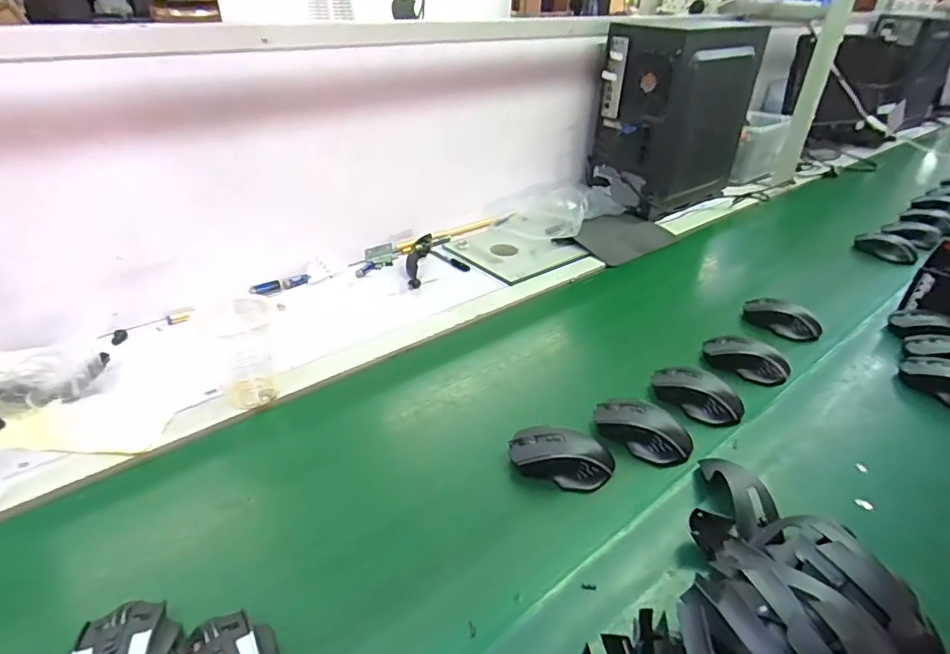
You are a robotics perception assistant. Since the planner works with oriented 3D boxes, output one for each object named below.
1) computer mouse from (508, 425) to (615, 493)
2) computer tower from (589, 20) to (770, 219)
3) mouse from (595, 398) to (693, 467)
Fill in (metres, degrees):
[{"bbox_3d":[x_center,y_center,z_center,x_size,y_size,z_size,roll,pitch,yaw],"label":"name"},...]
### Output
[{"bbox_3d":[0.098,0.145,0.623,0.117,0.038,0.060,17,36,21],"label":"computer mouse"},{"bbox_3d":[0.478,-0.512,1.310,0.212,0.365,0.358,30,42,35],"label":"computer tower"},{"bbox_3d":[0.205,0.122,0.667,0.116,0.035,0.061,30,42,35],"label":"mouse"}]

